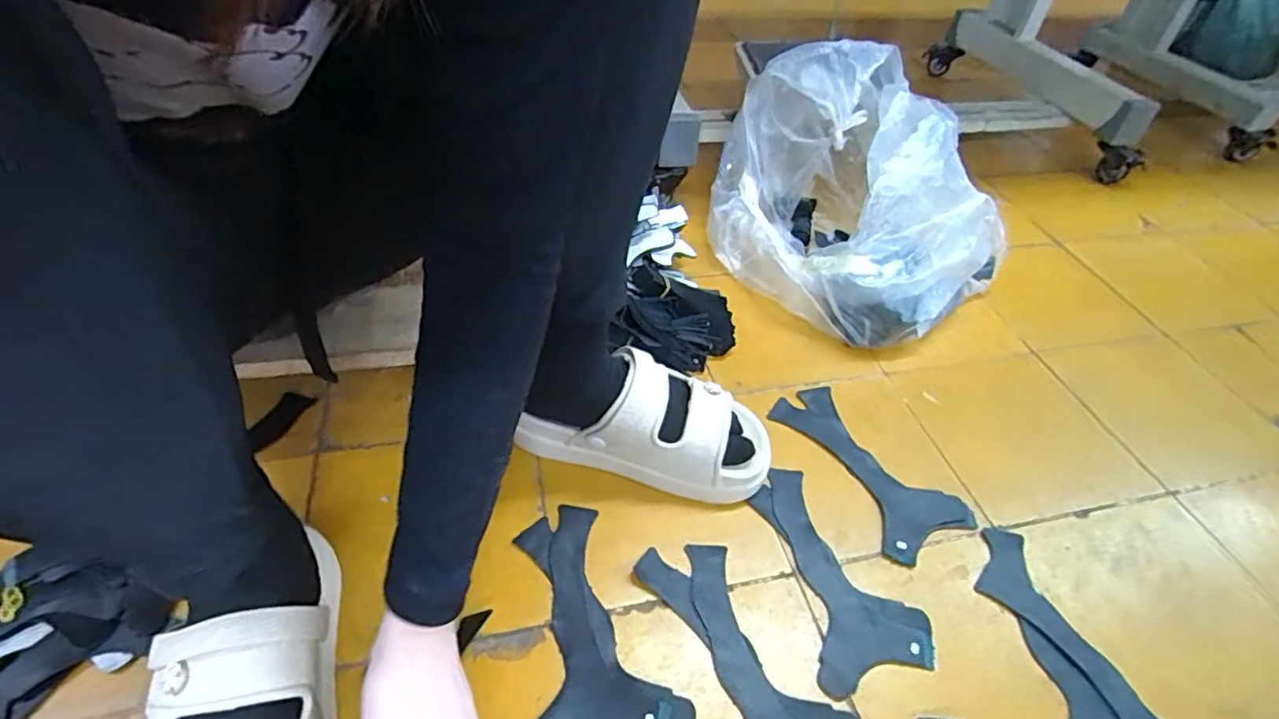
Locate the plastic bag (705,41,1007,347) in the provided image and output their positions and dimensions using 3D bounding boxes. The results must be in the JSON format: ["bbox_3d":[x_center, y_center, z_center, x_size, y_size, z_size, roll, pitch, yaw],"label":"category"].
[{"bbox_3d":[0.266,-0.214,0.777,0.297,0.227,0.360,-16,49,-20],"label":"plastic bag"}]

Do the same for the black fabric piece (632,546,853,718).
[{"bbox_3d":[0.080,0.229,0.470,0.106,0.004,0.200,-12,47,-16],"label":"black fabric piece"}]

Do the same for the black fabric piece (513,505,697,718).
[{"bbox_3d":[-0.053,0.212,0.479,0.110,0.006,0.196,-17,49,-20],"label":"black fabric piece"}]

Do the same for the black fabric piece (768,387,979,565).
[{"bbox_3d":[0.222,0.101,0.609,0.093,0.007,0.197,-23,52,-17],"label":"black fabric piece"}]

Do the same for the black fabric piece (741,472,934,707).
[{"bbox_3d":[0.168,0.178,0.531,0.099,0.005,0.190,-9,48,-9],"label":"black fabric piece"}]

